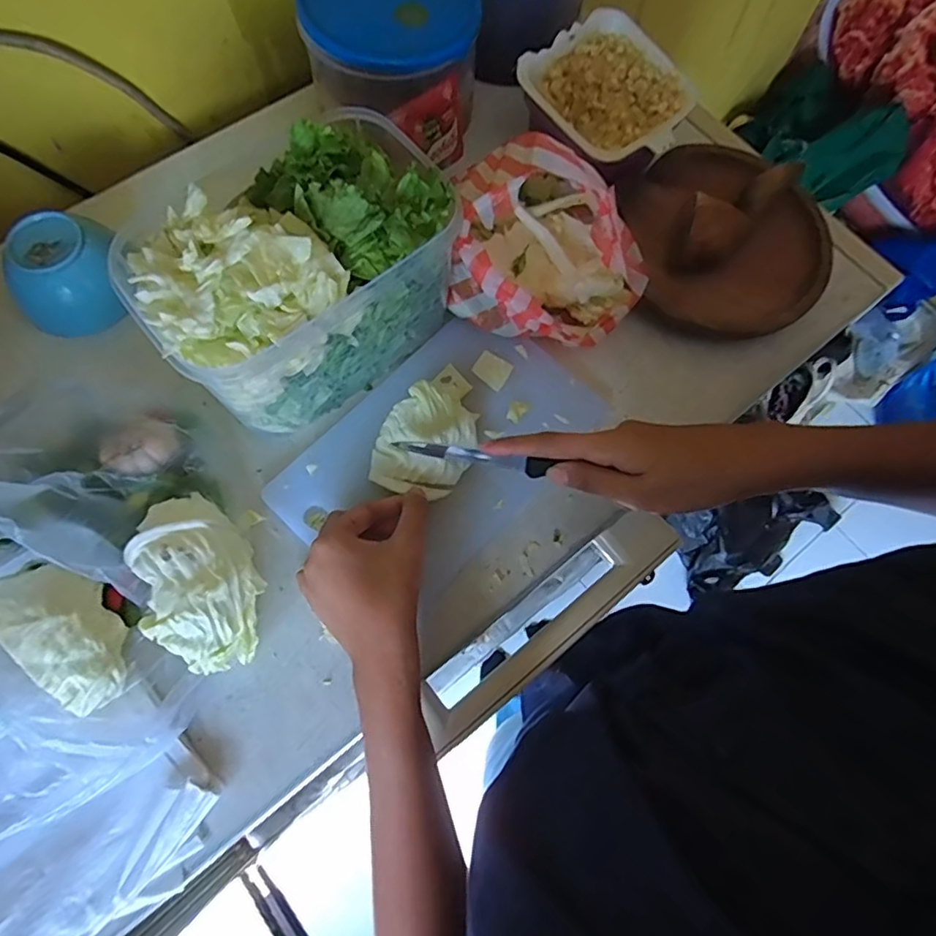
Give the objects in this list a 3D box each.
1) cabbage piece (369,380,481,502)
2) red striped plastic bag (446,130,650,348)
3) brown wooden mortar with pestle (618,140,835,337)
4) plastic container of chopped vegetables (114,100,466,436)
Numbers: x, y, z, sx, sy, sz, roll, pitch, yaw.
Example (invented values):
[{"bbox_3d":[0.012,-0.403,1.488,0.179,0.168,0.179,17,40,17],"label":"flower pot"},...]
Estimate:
[{"bbox_3d":[-0.030,-0.020,0.423,0.063,0.044,0.077,22,74,7],"label":"cabbage piece"},{"bbox_3d":[0.051,-0.171,0.443,0.130,0.105,0.150,-37,75,-11],"label":"red striped plastic bag"},{"bbox_3d":[0.226,-0.206,0.493,0.166,0.051,0.186,-7,72,-2],"label":"brown wooden mortar with pestle"},{"bbox_3d":[-0.111,-0.131,0.410,0.198,0.135,0.118,-39,76,-11],"label":"plastic container of chopped vegetables"}]

